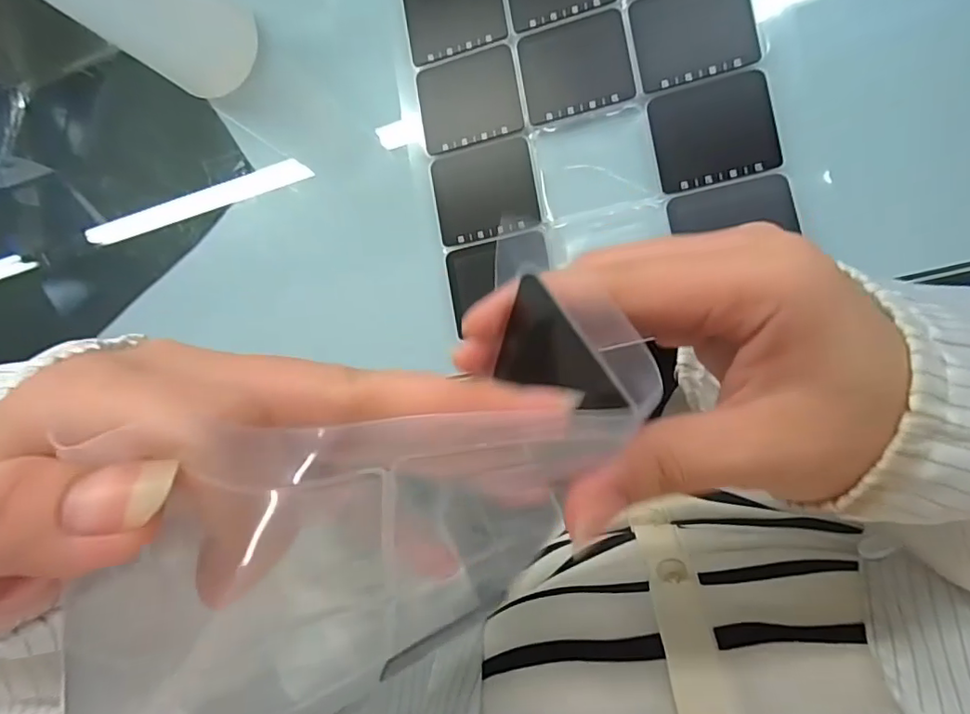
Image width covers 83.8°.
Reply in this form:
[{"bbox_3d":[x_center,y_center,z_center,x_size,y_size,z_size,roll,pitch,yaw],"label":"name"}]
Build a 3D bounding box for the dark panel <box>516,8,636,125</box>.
[{"bbox_3d":[0.047,-0.153,0.285,0.055,0.004,0.050,-10,86,13],"label":"dark panel"}]

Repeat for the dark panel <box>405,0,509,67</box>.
[{"bbox_3d":[-0.017,-0.194,0.303,0.055,0.005,0.050,-10,86,13],"label":"dark panel"}]

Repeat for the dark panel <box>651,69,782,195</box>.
[{"bbox_3d":[0.113,-0.111,0.268,0.055,0.004,0.049,-11,86,15],"label":"dark panel"}]

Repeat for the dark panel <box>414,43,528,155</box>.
[{"bbox_3d":[-0.009,-0.142,0.300,0.055,0.004,0.049,-11,86,13],"label":"dark panel"}]

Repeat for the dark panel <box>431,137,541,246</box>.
[{"bbox_3d":[0.000,-0.091,0.297,0.055,0.004,0.049,-10,86,13],"label":"dark panel"}]

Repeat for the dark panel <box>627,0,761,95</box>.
[{"bbox_3d":[0.104,-0.163,0.271,0.055,0.007,0.050,-11,86,13],"label":"dark panel"}]

